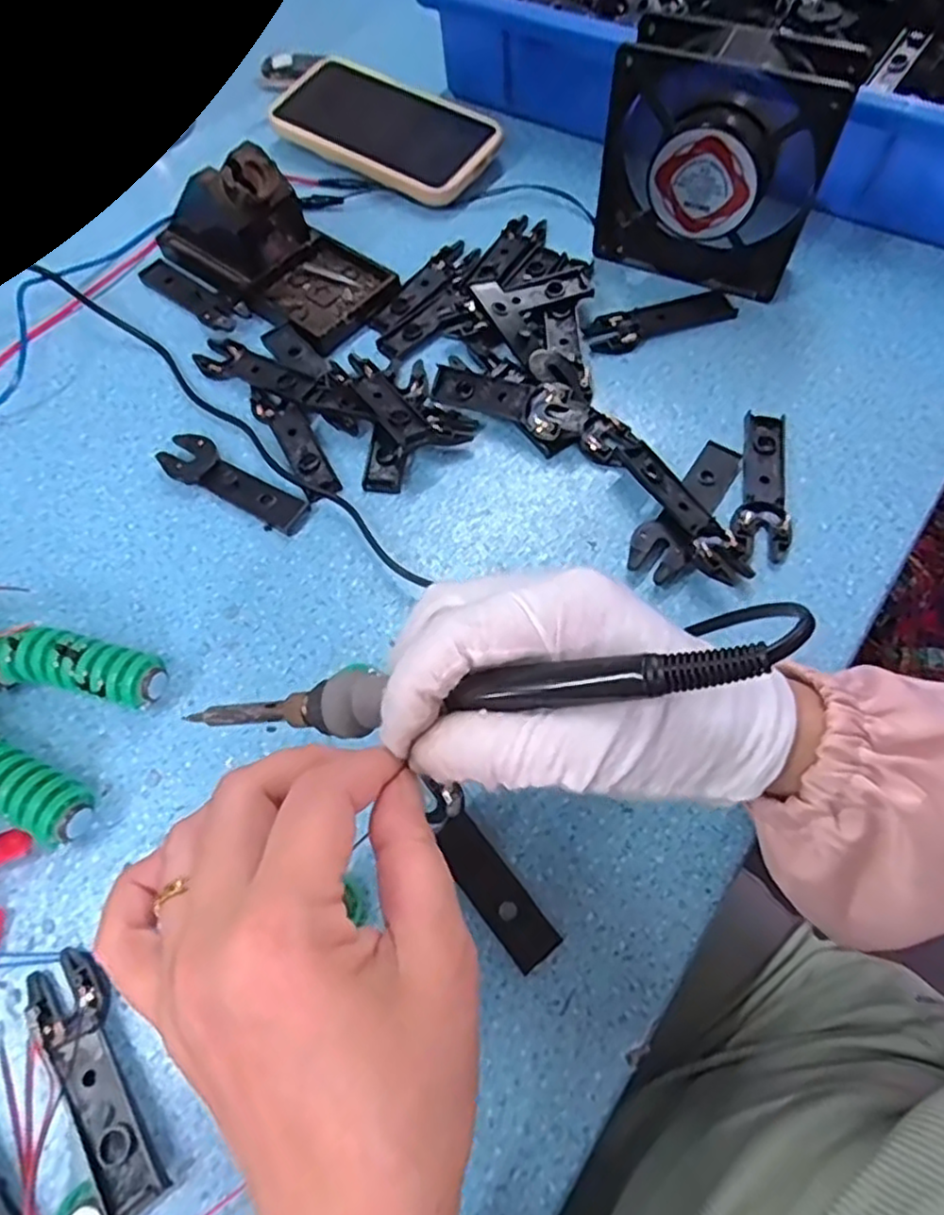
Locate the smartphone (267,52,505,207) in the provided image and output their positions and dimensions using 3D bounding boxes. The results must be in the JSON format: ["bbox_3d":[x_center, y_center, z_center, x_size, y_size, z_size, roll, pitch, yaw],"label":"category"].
[{"bbox_3d":[-0.061,-0.350,0.495,0.162,0.013,0.086,33,75,13],"label":"smartphone"}]

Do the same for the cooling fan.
[{"bbox_3d":[0.138,-0.253,0.393,0.117,0.119,0.040,21,66,13],"label":"cooling fan"}]

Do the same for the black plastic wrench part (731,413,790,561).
[{"bbox_3d":[0.153,-0.064,0.361,0.027,0.007,0.093,10,64,8],"label":"black plastic wrench part"}]

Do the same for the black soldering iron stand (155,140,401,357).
[{"bbox_3d":[-0.131,-0.237,0.424,0.159,0.068,0.072,34,70,18],"label":"black soldering iron stand"}]

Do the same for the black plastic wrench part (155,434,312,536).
[{"bbox_3d":[-0.131,-0.067,0.376,0.091,0.009,0.027,29,68,16],"label":"black plastic wrench part"}]

